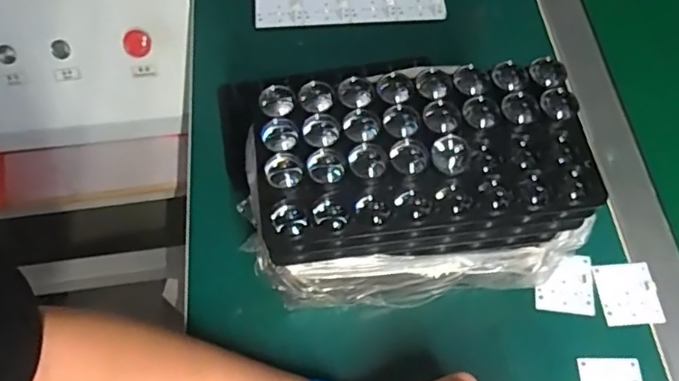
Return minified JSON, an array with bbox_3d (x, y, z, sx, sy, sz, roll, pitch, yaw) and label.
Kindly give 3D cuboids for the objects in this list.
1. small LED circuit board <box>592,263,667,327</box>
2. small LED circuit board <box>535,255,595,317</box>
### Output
[{"bbox_3d":[0.223,0.080,0.436,0.044,0.004,0.048,-5,63,-2],"label":"small LED circuit board"},{"bbox_3d":[0.176,0.073,0.439,0.045,0.005,0.046,6,63,4],"label":"small LED circuit board"}]

